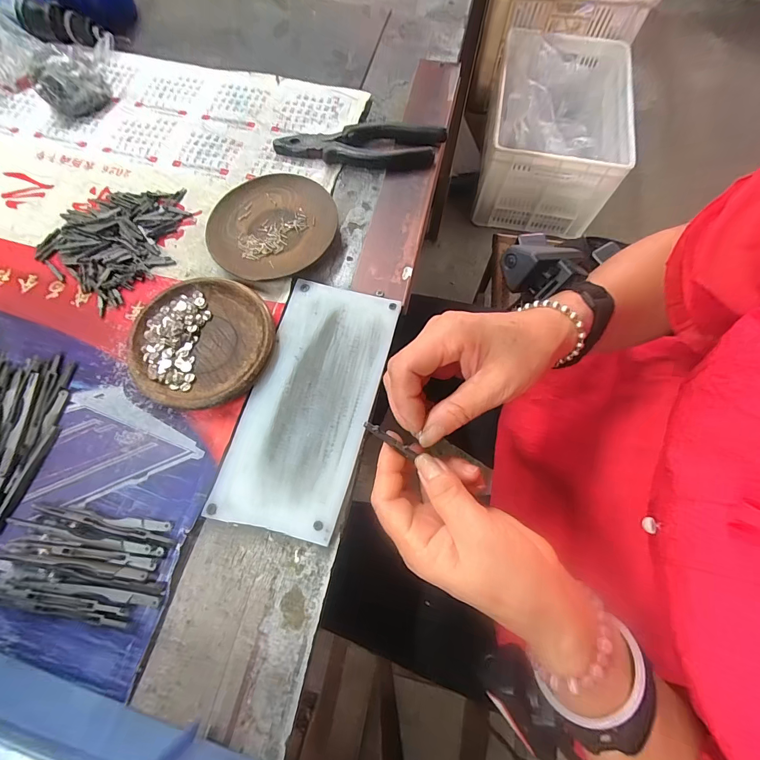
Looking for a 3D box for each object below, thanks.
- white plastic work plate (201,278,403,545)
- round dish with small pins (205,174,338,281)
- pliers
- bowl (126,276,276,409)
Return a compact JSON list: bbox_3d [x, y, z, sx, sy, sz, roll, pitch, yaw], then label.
[{"bbox_3d":[-0.053,0.014,0.290,0.092,0.008,0.195,14,71,6],"label":"white plastic work plate"},{"bbox_3d":[-0.100,-0.141,0.343,0.110,0.016,0.114,0,70,1],"label":"round dish with small pins"},{"bbox_3d":[-0.020,-0.237,0.375,0.165,0.017,0.046,5,70,3],"label":"pliers"},{"bbox_3d":[-0.142,-0.031,0.301,0.111,0.014,0.109,0,70,1],"label":"bowl"}]

